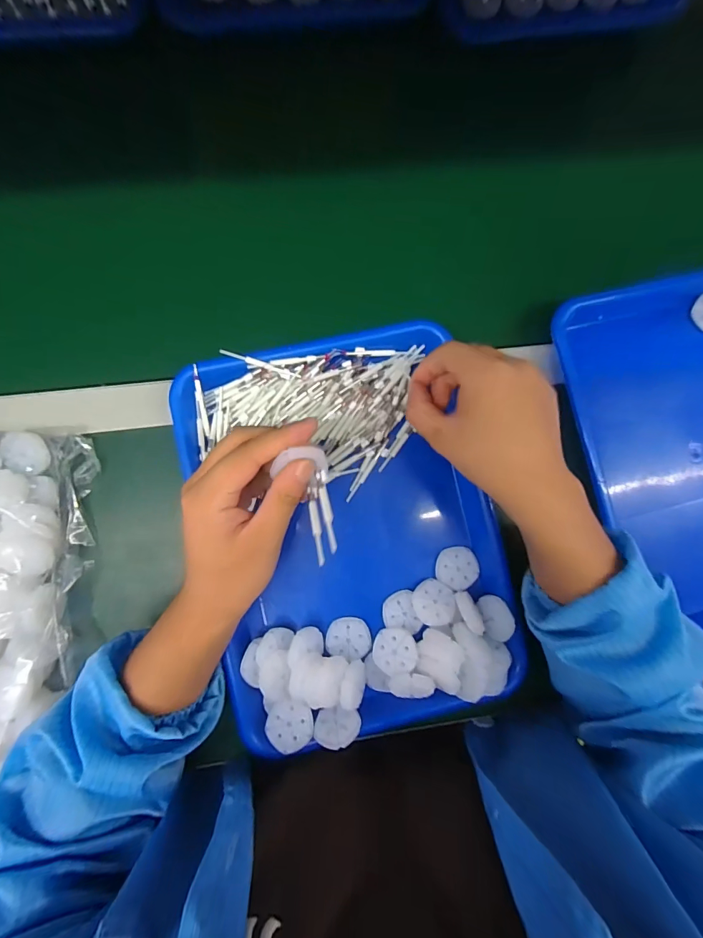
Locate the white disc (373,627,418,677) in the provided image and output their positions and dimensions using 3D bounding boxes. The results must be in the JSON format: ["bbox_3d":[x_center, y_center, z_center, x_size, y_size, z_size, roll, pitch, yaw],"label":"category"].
[{"bbox_3d":[0.037,0.155,0.348,0.037,0.006,0.036,-5,69,14],"label":"white disc"}]

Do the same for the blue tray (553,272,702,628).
[{"bbox_3d":[0.345,-0.017,0.405,0.259,0.053,0.337,-14,89,-6],"label":"blue tray"}]

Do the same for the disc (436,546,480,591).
[{"bbox_3d":[0.097,0.089,0.371,0.037,0.008,0.037,0,87,-5],"label":"disc"}]

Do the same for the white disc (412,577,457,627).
[{"bbox_3d":[0.072,0.117,0.358,0.038,0.004,0.035,32,73,16],"label":"white disc"}]

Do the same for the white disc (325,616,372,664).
[{"bbox_3d":[-0.001,0.148,0.354,0.039,0.011,0.034,10,86,-5],"label":"white disc"}]

